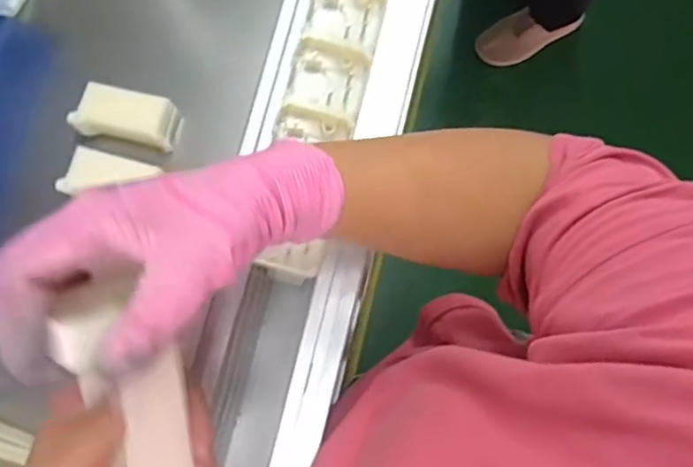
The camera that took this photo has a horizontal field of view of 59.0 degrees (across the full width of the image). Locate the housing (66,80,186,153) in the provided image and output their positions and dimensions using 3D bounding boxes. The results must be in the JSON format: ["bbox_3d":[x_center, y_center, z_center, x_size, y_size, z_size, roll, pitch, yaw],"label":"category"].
[{"bbox_3d":[-0.189,-0.101,0.533,0.084,0.026,0.042,11,79,2],"label":"housing"}]

